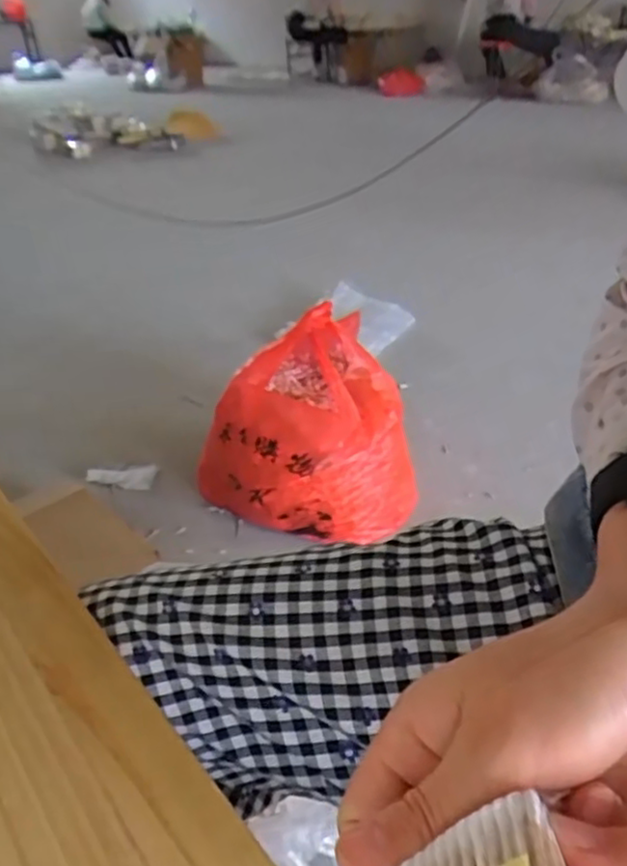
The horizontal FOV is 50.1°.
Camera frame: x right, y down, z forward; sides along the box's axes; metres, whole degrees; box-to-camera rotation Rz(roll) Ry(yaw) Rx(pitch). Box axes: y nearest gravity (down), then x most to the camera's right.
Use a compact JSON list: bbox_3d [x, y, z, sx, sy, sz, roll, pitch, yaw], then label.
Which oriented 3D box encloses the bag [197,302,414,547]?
[{"bbox_3d":[-0.015,-0.018,1.271,0.381,0.327,0.342,-17,36,-21],"label":"bag"}]

